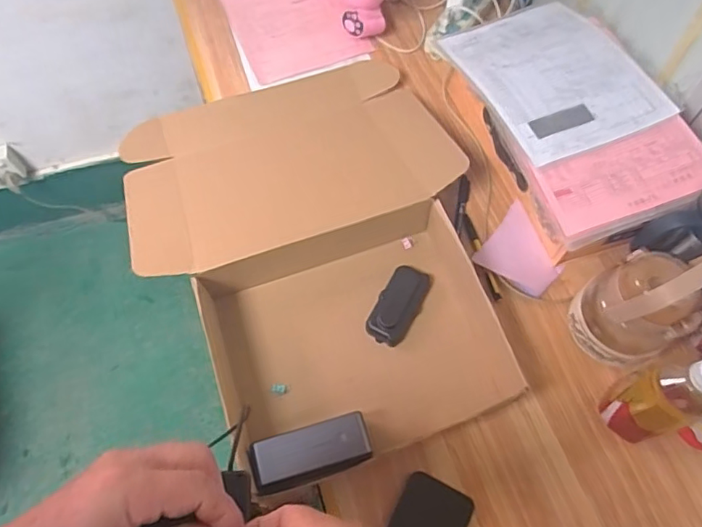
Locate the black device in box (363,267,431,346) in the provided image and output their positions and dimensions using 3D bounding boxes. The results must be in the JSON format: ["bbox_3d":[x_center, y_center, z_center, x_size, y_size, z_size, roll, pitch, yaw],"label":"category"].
[{"bbox_3d":[0.064,0.055,0.720,0.056,0.030,0.107,30,67,13],"label":"black device in box"}]

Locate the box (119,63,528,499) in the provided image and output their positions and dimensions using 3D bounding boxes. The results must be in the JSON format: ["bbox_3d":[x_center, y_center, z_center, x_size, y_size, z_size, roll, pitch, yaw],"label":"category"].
[{"bbox_3d":[-0.044,-0.043,0.744,0.459,0.088,0.590,-20,66,-10],"label":"box"}]

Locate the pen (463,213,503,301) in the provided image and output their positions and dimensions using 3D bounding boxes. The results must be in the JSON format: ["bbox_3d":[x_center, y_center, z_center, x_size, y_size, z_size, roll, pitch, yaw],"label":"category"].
[{"bbox_3d":[0.185,-0.013,0.763,0.013,0.009,0.139,-12,65,-7],"label":"pen"}]

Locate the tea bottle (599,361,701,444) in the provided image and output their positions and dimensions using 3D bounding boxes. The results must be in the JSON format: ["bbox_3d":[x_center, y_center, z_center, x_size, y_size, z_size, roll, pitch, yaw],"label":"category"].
[{"bbox_3d":[0.333,0.147,0.587,0.054,0.199,0.068,-20,66,-10],"label":"tea bottle"}]

